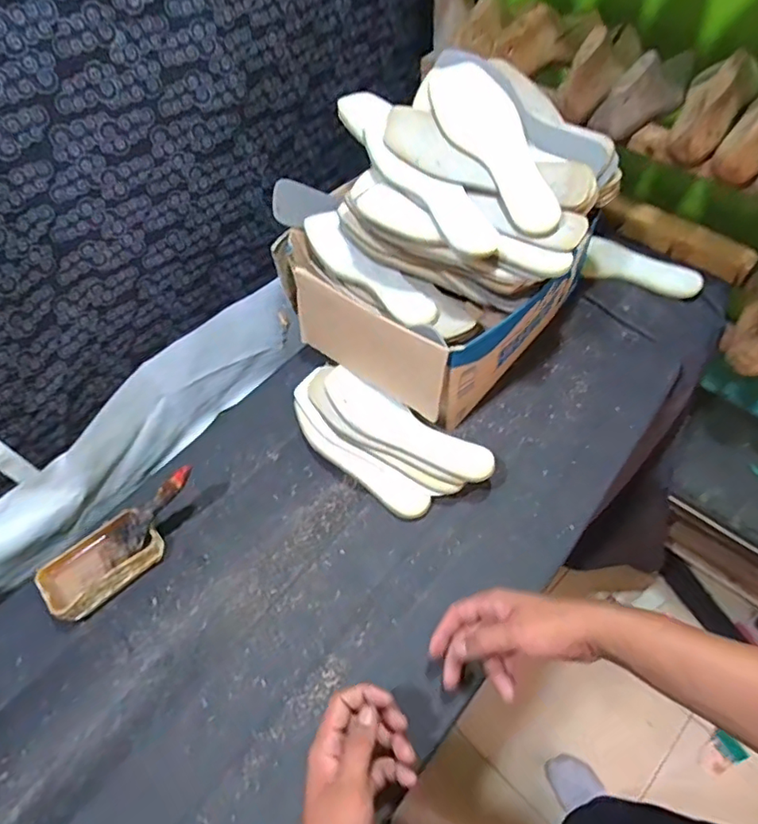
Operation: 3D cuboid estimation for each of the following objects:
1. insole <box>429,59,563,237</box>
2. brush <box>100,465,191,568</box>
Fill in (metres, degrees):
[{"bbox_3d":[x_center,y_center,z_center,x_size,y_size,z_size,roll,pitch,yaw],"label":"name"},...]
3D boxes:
[{"bbox_3d":[0.135,-0.306,0.631,0.078,0.028,0.253,-21,71,-11],"label":"insole"},{"bbox_3d":[-0.265,0.118,0.627,0.149,0.024,0.052,-45,63,9],"label":"brush"}]

